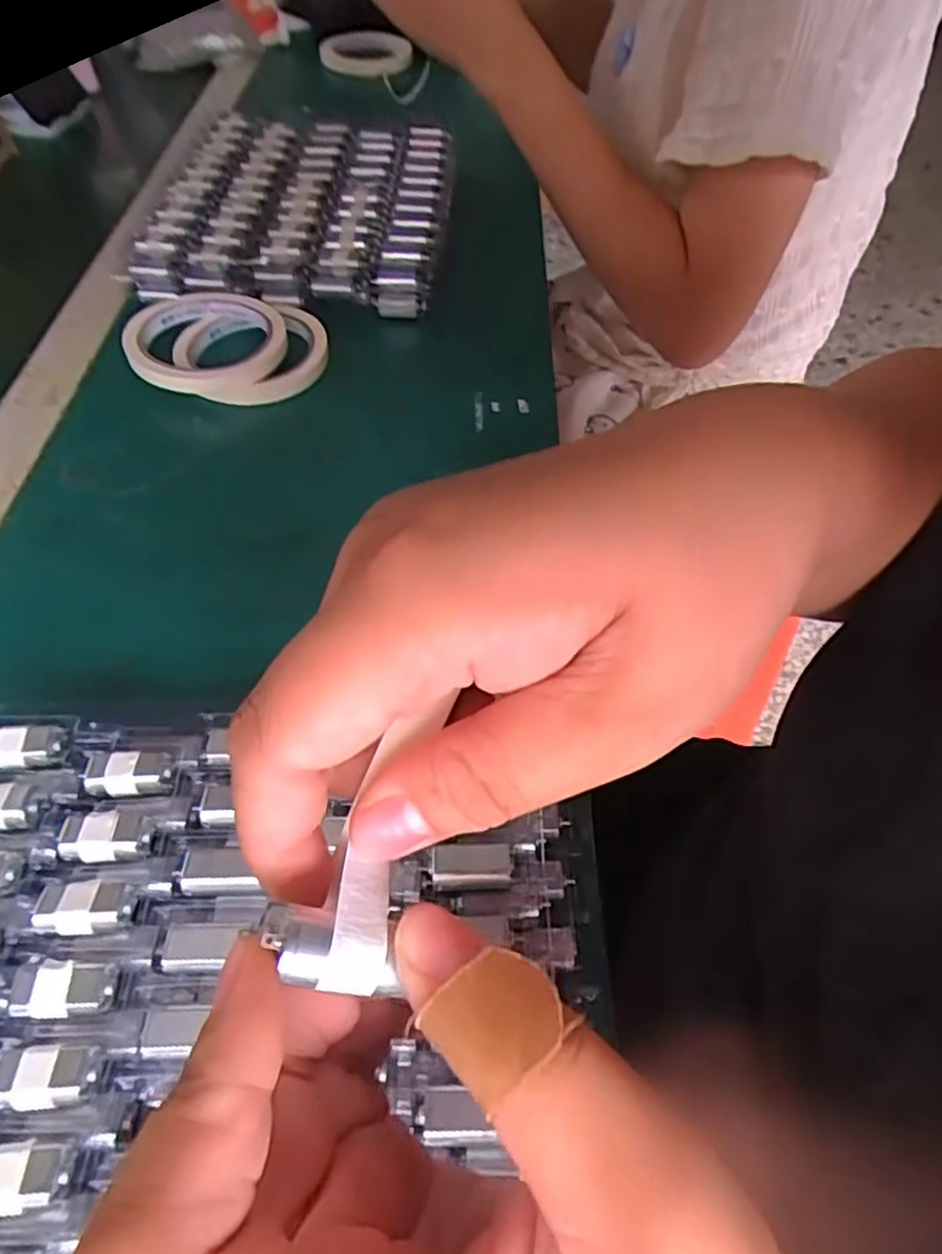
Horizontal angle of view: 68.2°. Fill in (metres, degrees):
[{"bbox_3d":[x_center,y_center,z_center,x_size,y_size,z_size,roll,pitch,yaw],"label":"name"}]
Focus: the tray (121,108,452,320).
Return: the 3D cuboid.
[{"bbox_3d":[-0.125,-0.319,0.538,0.206,0.041,0.226,3,54,2],"label":"tray"}]

